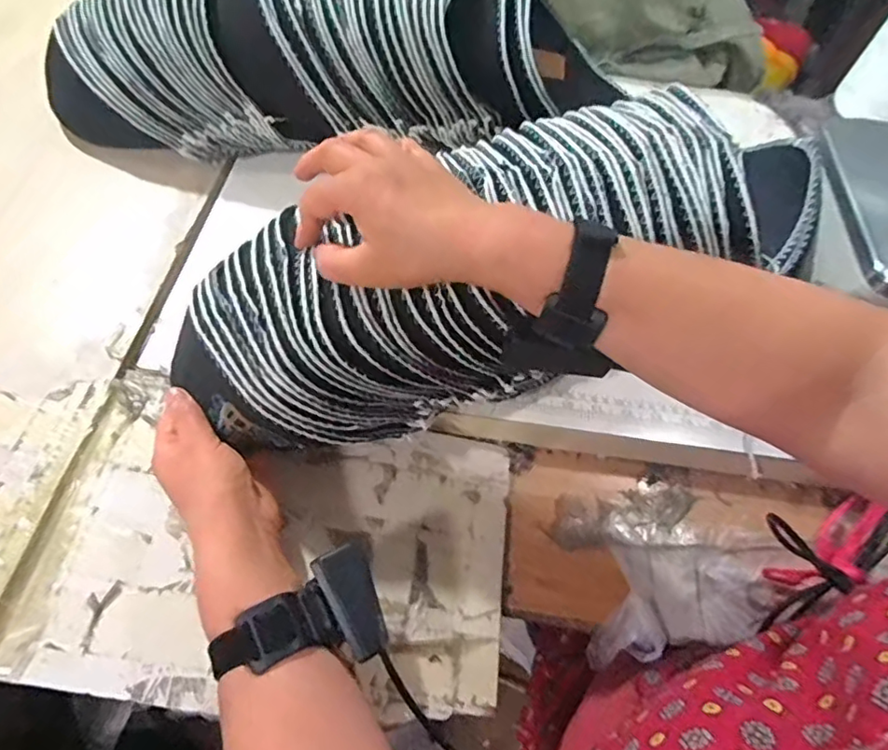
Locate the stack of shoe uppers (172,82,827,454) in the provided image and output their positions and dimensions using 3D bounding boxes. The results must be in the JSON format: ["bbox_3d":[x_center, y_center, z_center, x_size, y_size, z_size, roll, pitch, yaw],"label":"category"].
[{"bbox_3d":[0.045,-0.081,0.435,0.469,0.109,0.178,-28,63,-7],"label":"stack of shoe uppers"}]

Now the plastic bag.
[{"bbox_3d":[0.188,0.149,0.466,0.182,0.025,0.129,-6,58,-7],"label":"plastic bag"}]

